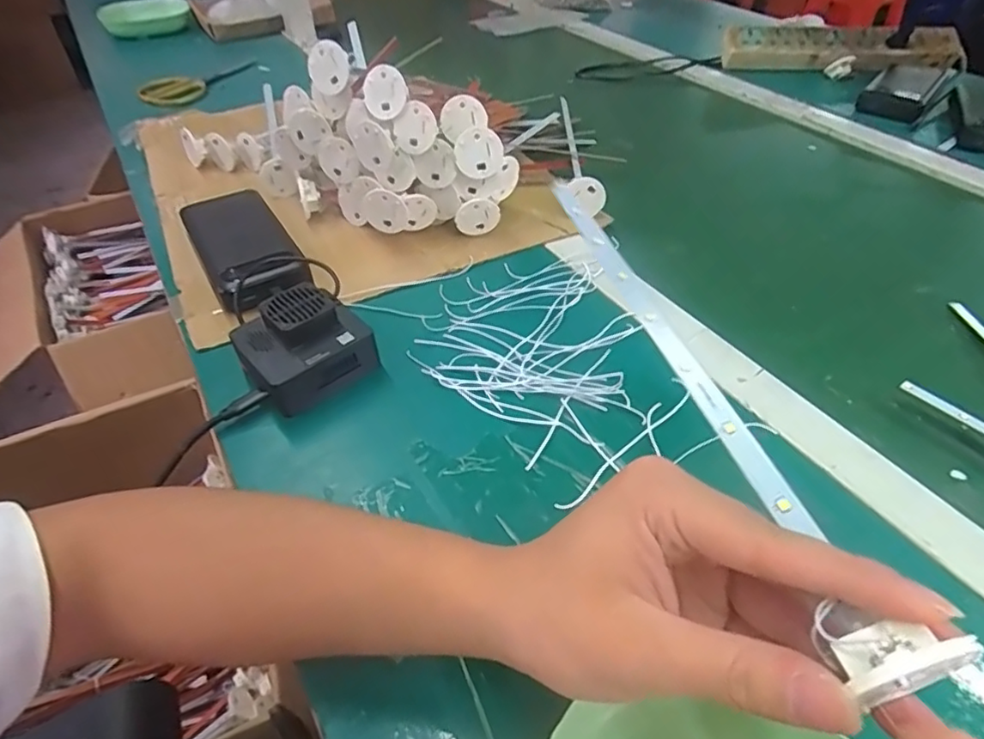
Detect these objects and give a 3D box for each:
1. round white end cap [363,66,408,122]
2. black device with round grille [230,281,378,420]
[{"bbox_3d":[-0.085,-0.217,0.473,0.035,0.036,0.014,-9,20,25],"label":"round white end cap"},{"bbox_3d":[-0.127,-0.016,0.405,0.076,0.046,0.068,-30,51,-28],"label":"black device with round grille"}]

